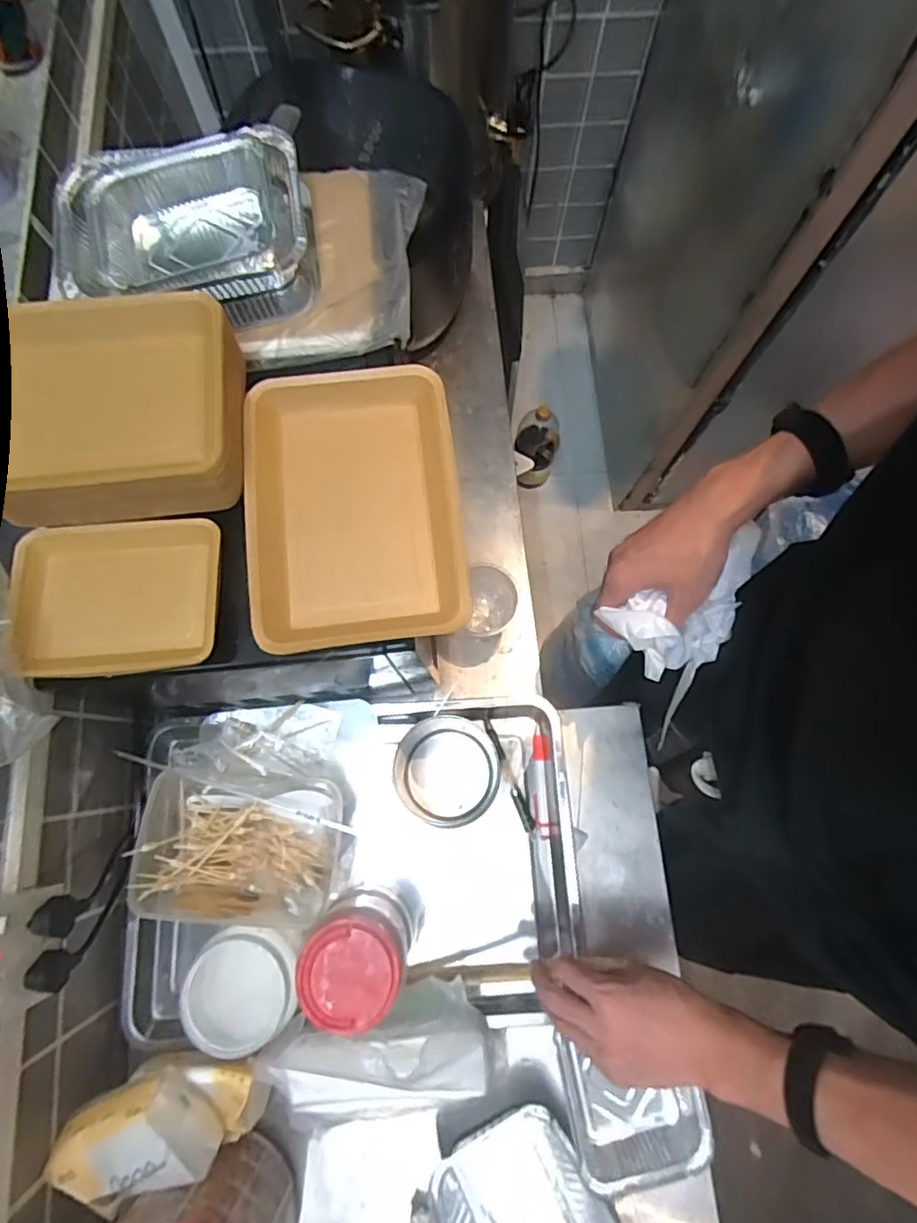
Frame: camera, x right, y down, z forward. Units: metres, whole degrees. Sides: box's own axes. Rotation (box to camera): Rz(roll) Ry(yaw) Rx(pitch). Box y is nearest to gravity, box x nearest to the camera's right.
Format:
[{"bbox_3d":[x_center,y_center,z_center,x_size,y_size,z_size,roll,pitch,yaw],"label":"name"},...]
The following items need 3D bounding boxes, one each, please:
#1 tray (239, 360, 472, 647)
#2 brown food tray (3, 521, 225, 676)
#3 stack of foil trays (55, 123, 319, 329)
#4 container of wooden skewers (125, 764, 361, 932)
[{"bbox_3d":[-0.089,-0.091,0.519,0.179,0.035,0.245,-7,75,0],"label":"tray"},{"bbox_3d":[-0.280,-0.011,0.492,0.159,0.028,0.125,-4,75,1],"label":"brown food tray"},{"bbox_3d":[-0.254,-0.354,0.569,0.222,0.066,0.154,-8,75,0],"label":"stack of foil trays"},{"bbox_3d":[-0.238,0.248,0.644,0.226,0.074,0.149,3,75,3],"label":"container of wooden skewers"}]

